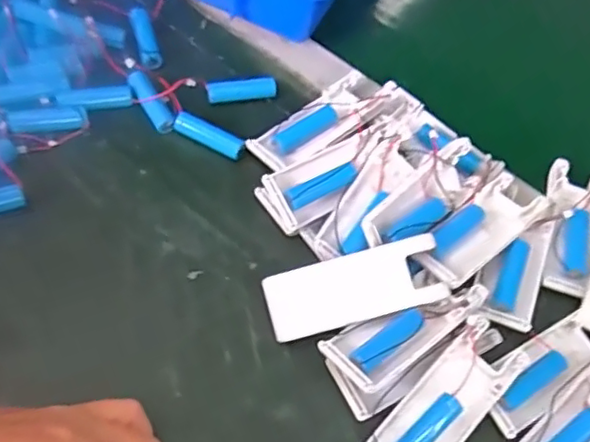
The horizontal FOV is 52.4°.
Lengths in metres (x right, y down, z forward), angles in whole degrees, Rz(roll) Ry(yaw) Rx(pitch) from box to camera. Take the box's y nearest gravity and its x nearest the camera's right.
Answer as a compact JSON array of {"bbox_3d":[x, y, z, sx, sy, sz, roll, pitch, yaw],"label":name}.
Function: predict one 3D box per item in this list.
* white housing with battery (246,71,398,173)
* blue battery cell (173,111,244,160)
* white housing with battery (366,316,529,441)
[{"bbox_3d":[0.023,-0.073,0.431,0.117,0.017,0.038,-35,71,-25],"label":"white housing with battery"},{"bbox_3d":[-0.059,-0.059,0.414,0.048,0.016,0.014,27,62,-5],"label":"blue battery cell"},{"bbox_3d":[0.085,0.105,0.336,0.041,0.019,0.102,42,63,15],"label":"white housing with battery"}]

